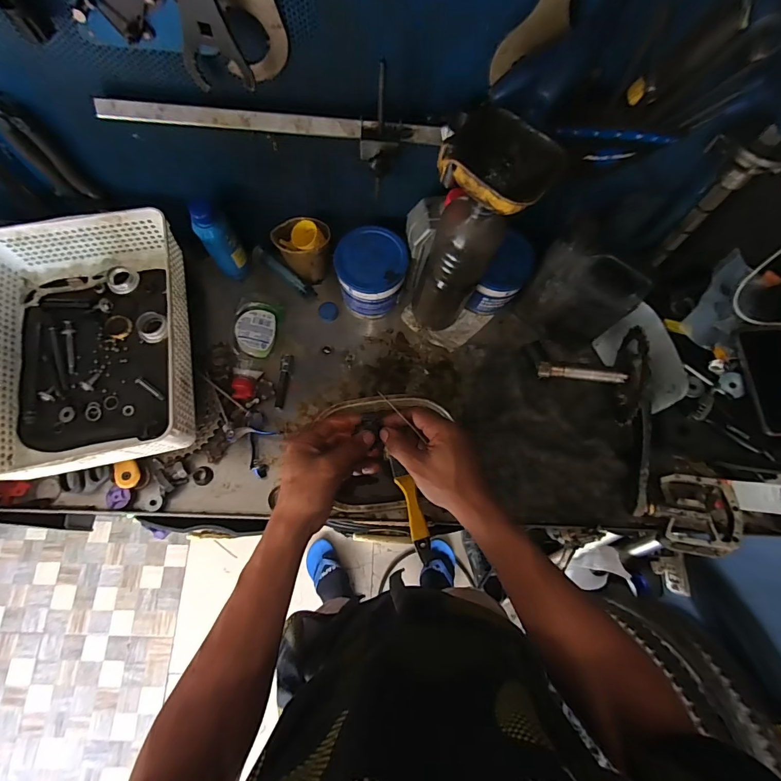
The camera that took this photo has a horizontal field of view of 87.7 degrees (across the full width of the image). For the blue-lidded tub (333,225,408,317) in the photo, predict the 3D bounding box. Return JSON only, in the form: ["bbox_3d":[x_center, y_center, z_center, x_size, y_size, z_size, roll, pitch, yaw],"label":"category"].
[{"bbox_3d":[-0.030,-0.173,0.622,0.100,0.103,0.098,1,73,-2],"label":"blue-lidded tub"}]

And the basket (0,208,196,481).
[{"bbox_3d":[-0.400,-0.062,0.538,0.248,0.084,0.329,-11,74,-6],"label":"basket"}]

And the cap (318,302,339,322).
[{"bbox_3d":[-0.100,-0.126,0.653,0.031,0.007,0.033,1,73,-2],"label":"cap"}]

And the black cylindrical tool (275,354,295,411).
[{"bbox_3d":[-0.163,-0.015,0.618,0.020,0.012,0.088,6,73,0],"label":"black cylindrical tool"}]

